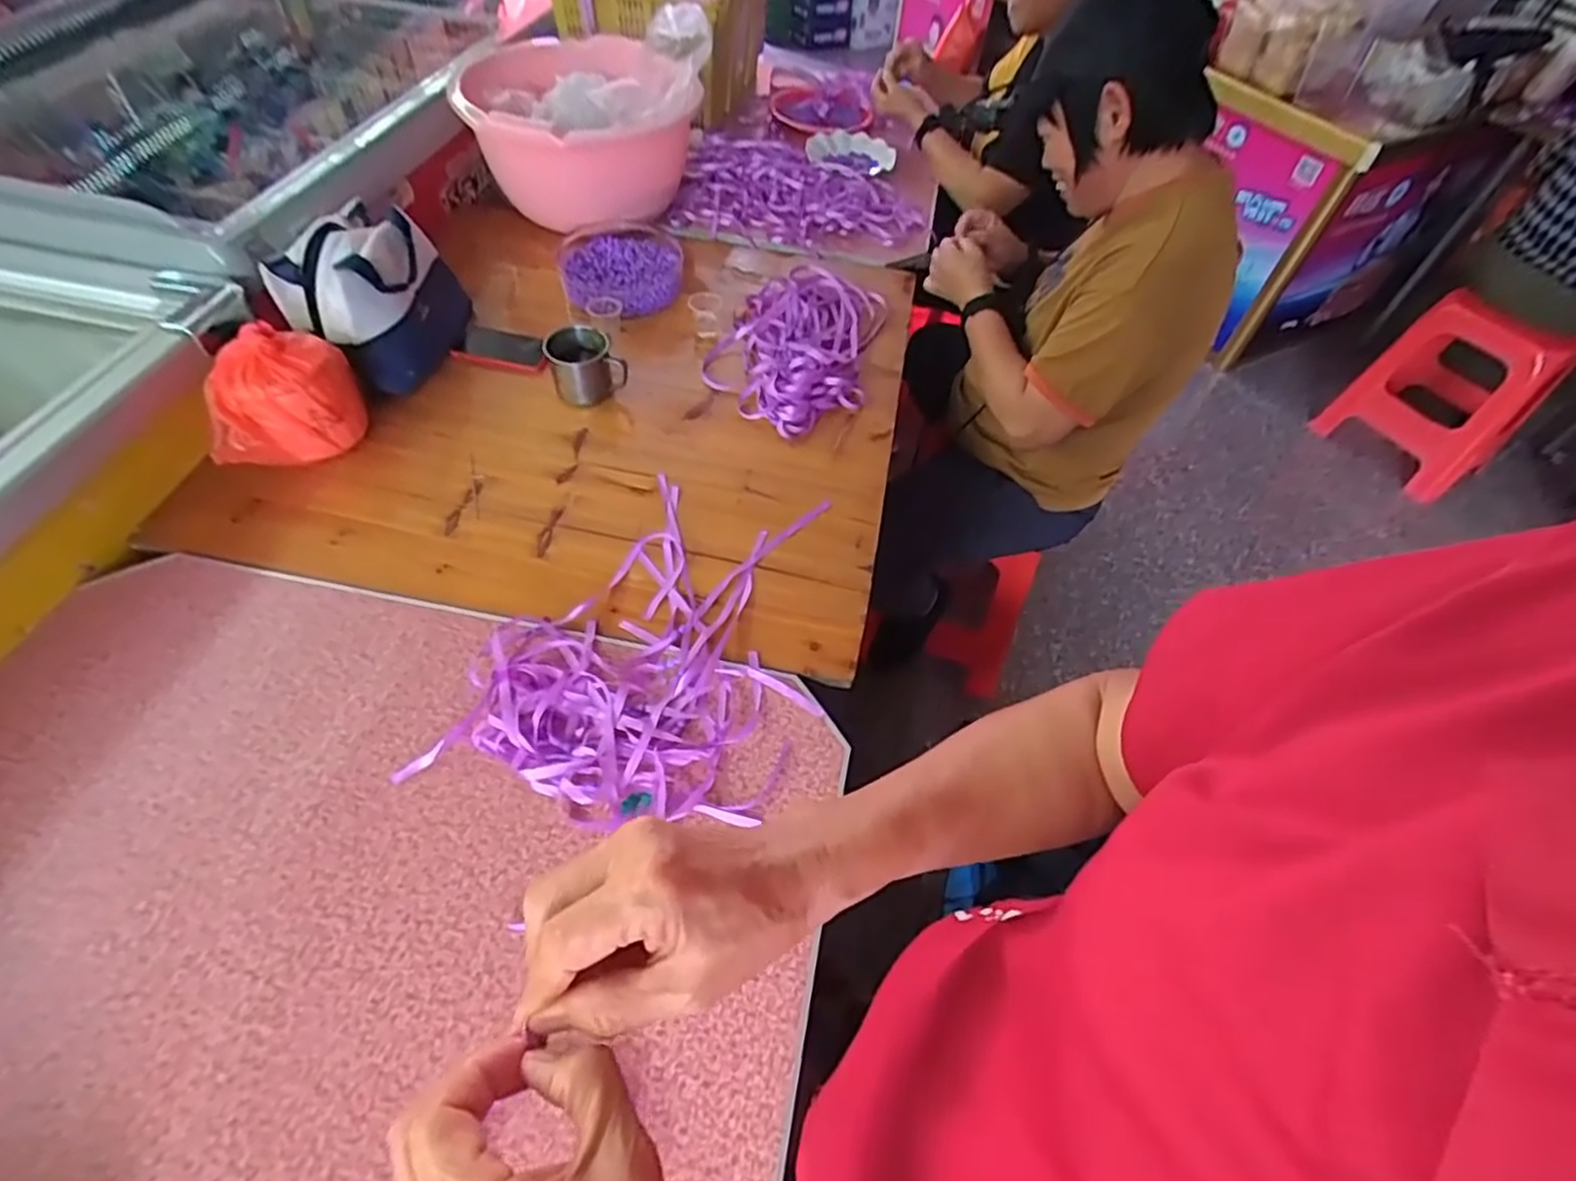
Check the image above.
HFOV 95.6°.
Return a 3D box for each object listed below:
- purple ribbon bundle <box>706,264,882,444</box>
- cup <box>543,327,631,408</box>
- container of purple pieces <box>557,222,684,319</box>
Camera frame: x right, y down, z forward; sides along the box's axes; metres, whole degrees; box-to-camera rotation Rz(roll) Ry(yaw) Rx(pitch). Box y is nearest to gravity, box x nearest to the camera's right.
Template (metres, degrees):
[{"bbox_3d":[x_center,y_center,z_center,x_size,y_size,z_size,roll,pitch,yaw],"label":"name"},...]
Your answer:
[{"bbox_3d":[0.016,-0.384,1.099,0.237,0.047,0.379,19,54,9],"label":"purple ribbon bundle"},{"bbox_3d":[-0.281,-0.312,1.003,0.104,0.079,0.078,-7,54,-10],"label":"cup"},{"bbox_3d":[-0.277,-0.522,1.187,0.205,0.045,0.276,-4,53,-8],"label":"container of purple pieces"}]

